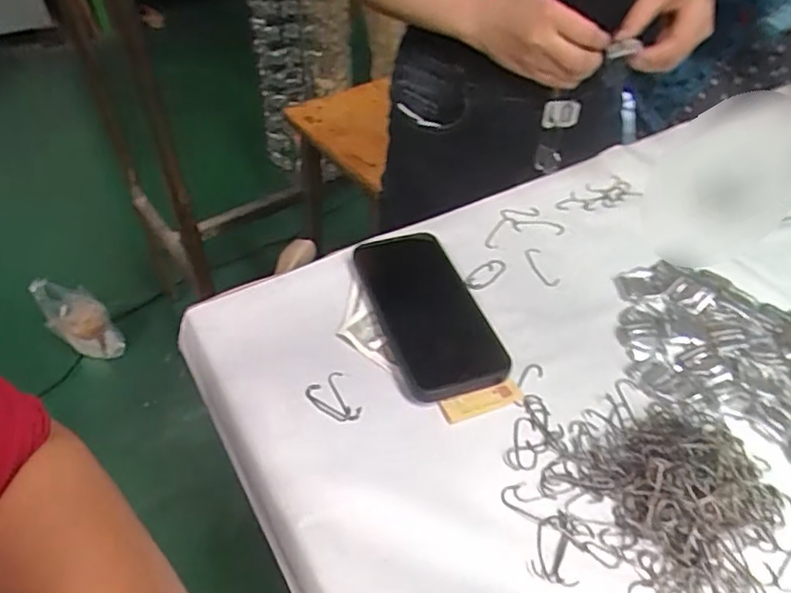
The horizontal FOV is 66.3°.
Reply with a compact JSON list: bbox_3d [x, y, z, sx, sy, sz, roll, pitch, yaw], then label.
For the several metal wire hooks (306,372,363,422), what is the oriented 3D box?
[{"bbox_3d":[-0.046,0.075,0.444,0.031,0.005,0.043,-18,49,-20],"label":"several metal wire hooks"}]

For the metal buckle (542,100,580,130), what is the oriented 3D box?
[{"bbox_3d":[0.180,-0.198,0.661,0.039,0.035,0.011,12,48,20],"label":"metal buckle"}]

